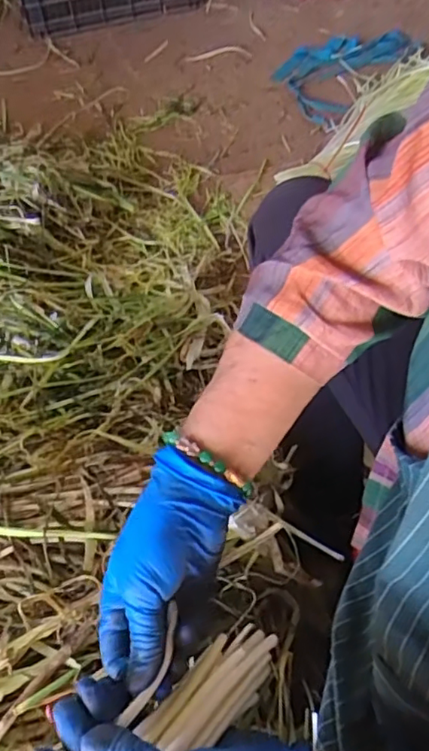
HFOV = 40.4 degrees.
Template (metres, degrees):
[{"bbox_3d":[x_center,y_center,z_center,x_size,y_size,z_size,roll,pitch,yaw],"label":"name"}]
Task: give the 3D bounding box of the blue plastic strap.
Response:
[{"bbox_3d":[0.299,-0.745,1.408,0.241,0.021,0.424,31,63,21],"label":"blue plastic strap"}]

